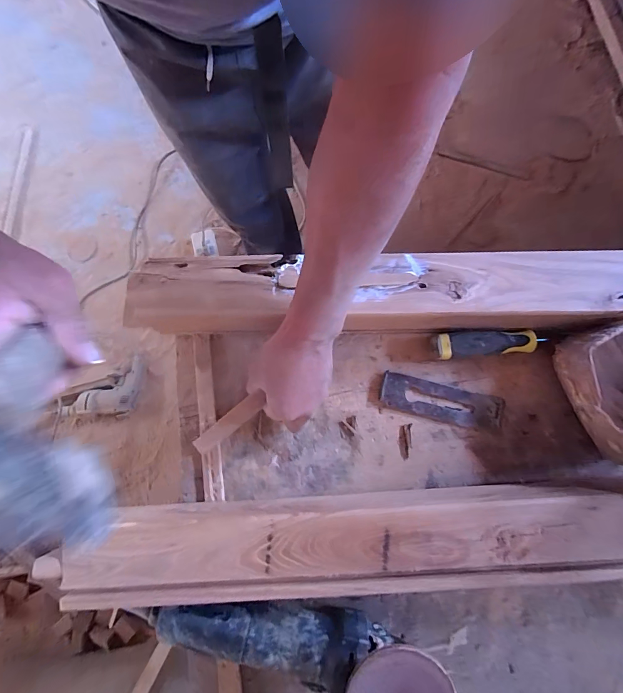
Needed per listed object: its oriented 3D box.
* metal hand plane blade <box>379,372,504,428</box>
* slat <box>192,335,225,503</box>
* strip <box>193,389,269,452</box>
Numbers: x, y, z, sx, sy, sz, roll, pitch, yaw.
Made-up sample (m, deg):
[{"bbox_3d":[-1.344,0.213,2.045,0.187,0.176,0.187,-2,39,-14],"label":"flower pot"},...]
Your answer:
[{"bbox_3d":[0.164,0.071,0.449,0.154,0.005,0.044,14,84,0],"label":"metal hand plane blade"},{"bbox_3d":[-0.132,0.085,0.448,0.023,0.010,0.207,-9,80,0],"label":"slat"},{"bbox_3d":[-0.103,0.096,0.445,0.097,0.005,0.023,-40,96,-8],"label":"strip"}]

